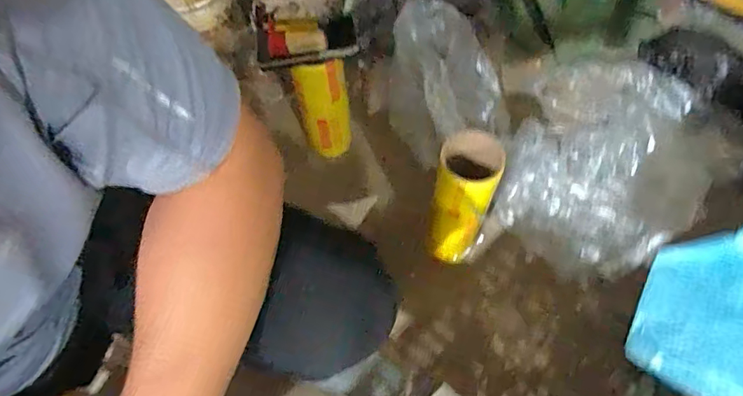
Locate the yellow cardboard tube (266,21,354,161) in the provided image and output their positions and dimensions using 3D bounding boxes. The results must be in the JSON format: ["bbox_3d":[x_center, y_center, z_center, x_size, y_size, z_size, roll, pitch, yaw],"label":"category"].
[{"bbox_3d":[-0.101,-0.177,0.884,0.111,0.306,0.085,-12,63,-4],"label":"yellow cardboard tube"}]

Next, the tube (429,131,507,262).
[{"bbox_3d":[0.139,0.020,0.792,0.086,0.294,0.081,21,66,12],"label":"tube"}]

